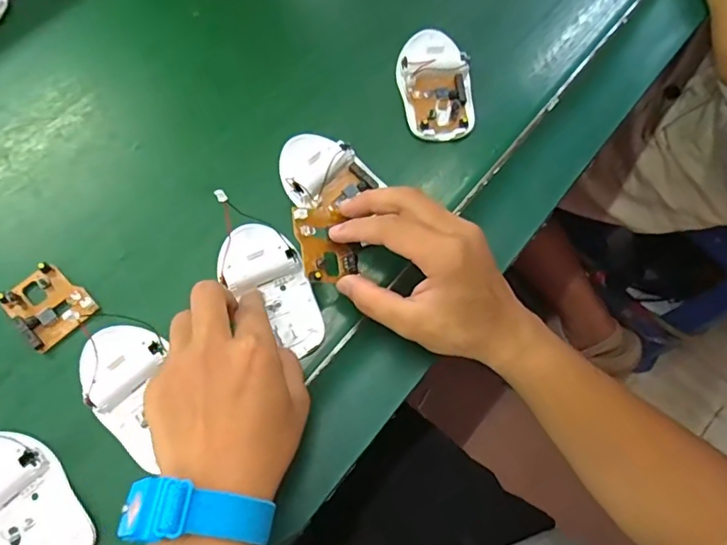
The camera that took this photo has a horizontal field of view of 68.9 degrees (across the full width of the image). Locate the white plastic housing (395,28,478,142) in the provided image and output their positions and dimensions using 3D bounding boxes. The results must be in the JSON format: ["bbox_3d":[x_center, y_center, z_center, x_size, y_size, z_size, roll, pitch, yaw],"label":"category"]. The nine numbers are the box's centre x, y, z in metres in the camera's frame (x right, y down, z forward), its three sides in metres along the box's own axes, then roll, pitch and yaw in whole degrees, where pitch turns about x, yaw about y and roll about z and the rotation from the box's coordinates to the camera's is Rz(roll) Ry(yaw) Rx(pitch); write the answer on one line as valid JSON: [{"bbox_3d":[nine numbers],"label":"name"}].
[{"bbox_3d":[0.058,-0.152,0.418,0.055,0.019,0.097,-10,71,-6],"label":"white plastic housing"}]

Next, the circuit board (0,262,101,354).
[{"bbox_3d":[-0.208,0.021,0.350,0.044,0.009,0.049,-43,77,-16],"label":"circuit board"}]

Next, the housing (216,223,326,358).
[{"bbox_3d":[-0.060,0.009,0.359,0.048,0.015,0.097,-35,81,-14],"label":"housing"}]

